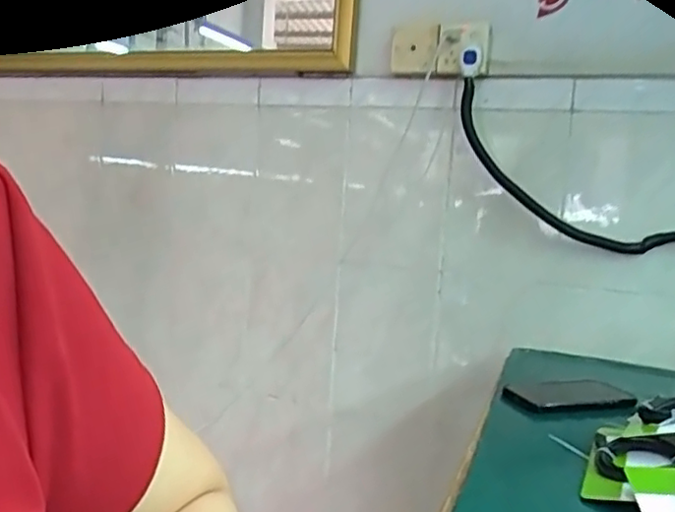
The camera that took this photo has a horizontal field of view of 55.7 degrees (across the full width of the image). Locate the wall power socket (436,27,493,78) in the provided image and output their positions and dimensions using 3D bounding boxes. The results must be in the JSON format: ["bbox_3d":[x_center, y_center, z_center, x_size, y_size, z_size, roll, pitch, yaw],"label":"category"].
[{"bbox_3d":[0.215,-0.350,1.096,0.088,0.082,0.033,7,5,22],"label":"wall power socket"}]

